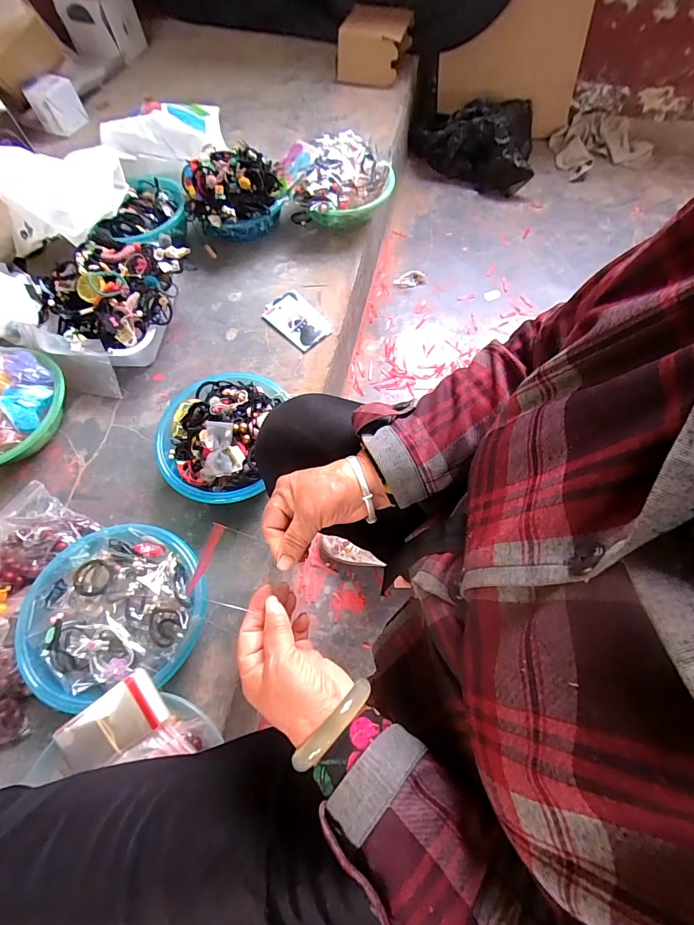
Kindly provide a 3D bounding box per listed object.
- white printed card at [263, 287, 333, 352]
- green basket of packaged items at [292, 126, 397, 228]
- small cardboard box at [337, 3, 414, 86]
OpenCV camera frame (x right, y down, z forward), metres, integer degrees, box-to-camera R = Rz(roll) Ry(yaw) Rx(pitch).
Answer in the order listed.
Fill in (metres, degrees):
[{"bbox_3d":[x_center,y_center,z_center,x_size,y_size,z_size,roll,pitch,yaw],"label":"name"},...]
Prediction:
[{"bbox_3d":[-0.102,-0.298,0.824,0.097,0.015,0.156,-39,69,-15],"label":"white printed card"},{"bbox_3d":[-0.006,-0.634,0.923,0.222,0.129,0.201,2,65,3],"label":"green basket of packaged items"},{"bbox_3d":[0.089,-1.309,1.252,0.204,0.116,0.213,13,65,6],"label":"small cardboard box"}]

